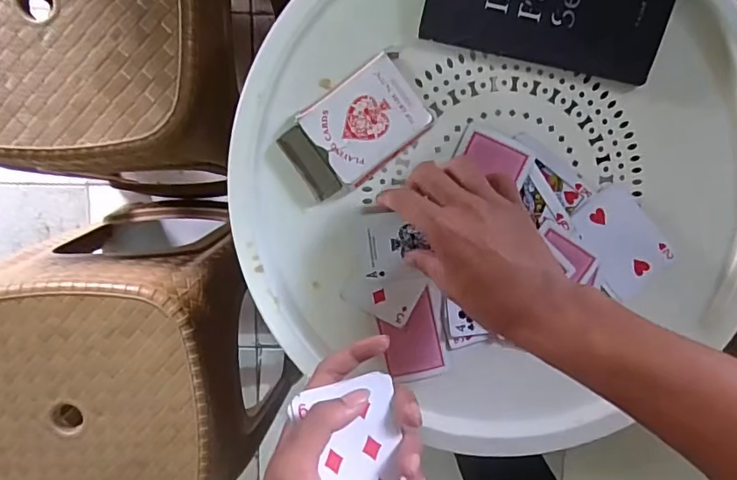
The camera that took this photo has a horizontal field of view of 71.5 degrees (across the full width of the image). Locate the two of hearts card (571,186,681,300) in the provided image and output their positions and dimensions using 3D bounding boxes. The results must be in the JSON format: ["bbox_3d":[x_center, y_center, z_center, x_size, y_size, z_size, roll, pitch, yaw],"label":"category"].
[{"bbox_3d":[0.216,0.000,0.438,0.061,0.004,0.083,-36,92,0],"label":"two of hearts card"}]

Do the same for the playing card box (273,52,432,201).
[{"bbox_3d":[-0.011,-0.089,0.418,0.115,0.023,0.071,-34,94,4],"label":"playing card box"}]

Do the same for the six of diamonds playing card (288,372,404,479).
[{"bbox_3d":[-0.010,0.134,0.323,0.063,0.005,0.086,-8,78,-16],"label":"six of diamonds playing card"}]

